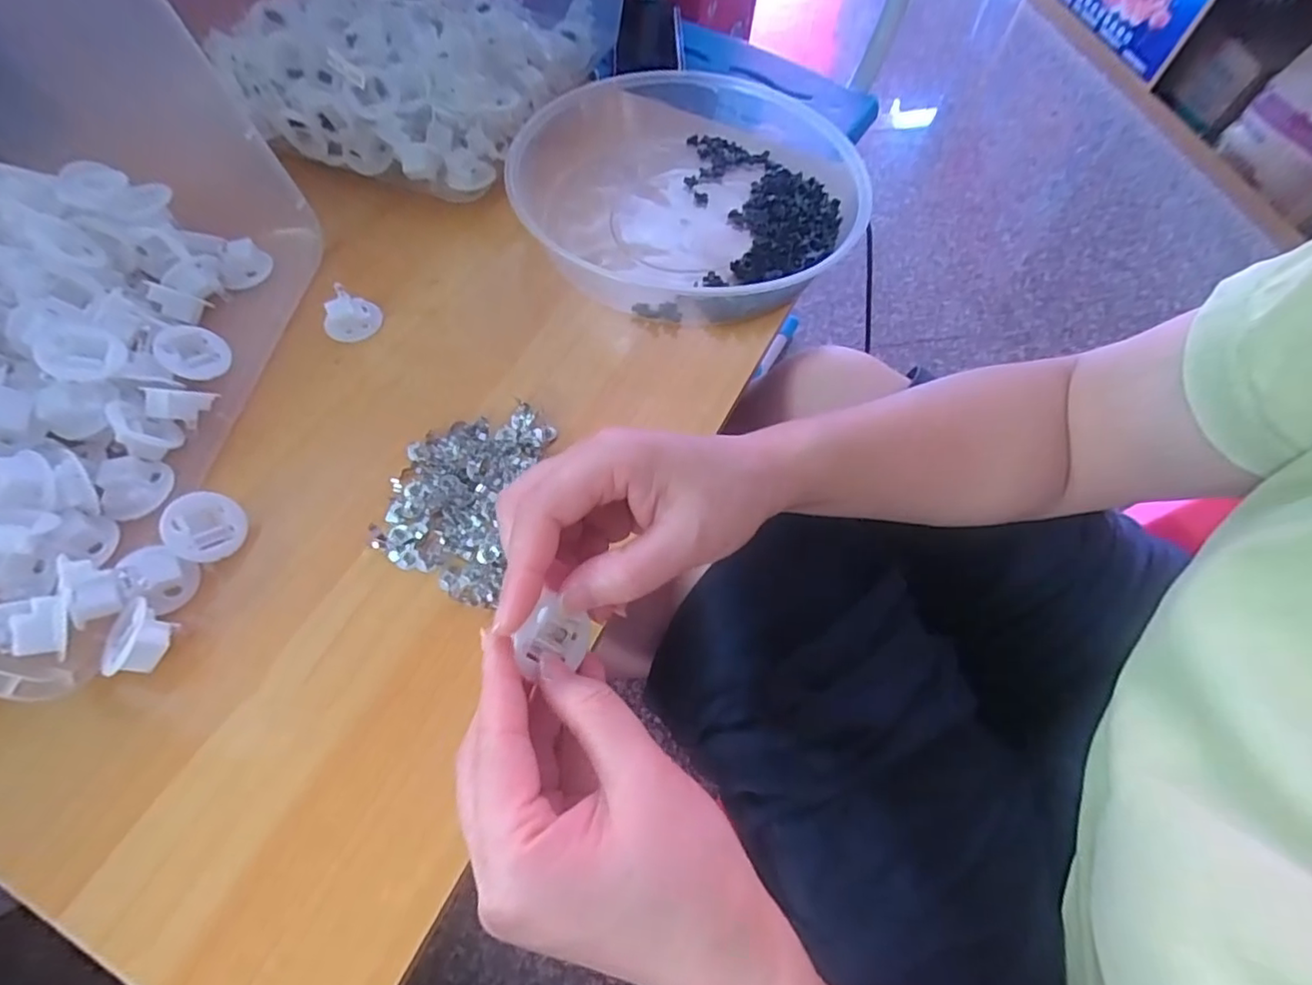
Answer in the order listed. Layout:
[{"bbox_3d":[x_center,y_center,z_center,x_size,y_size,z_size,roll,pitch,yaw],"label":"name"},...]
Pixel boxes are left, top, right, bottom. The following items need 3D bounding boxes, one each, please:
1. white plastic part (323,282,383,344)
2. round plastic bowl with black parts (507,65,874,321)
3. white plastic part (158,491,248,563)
[{"bbox_3d":[-0.190,-0.112,0.383,0.026,0.019,0.031,18,62,5],"label":"white plastic part"},{"bbox_3d":[0.024,-0.210,0.421,0.228,0.071,0.226,2,62,-3],"label":"round plastic bowl with black parts"},{"bbox_3d":[-0.223,0.018,0.302,0.034,0.015,0.033,18,60,-34],"label":"white plastic part"}]

